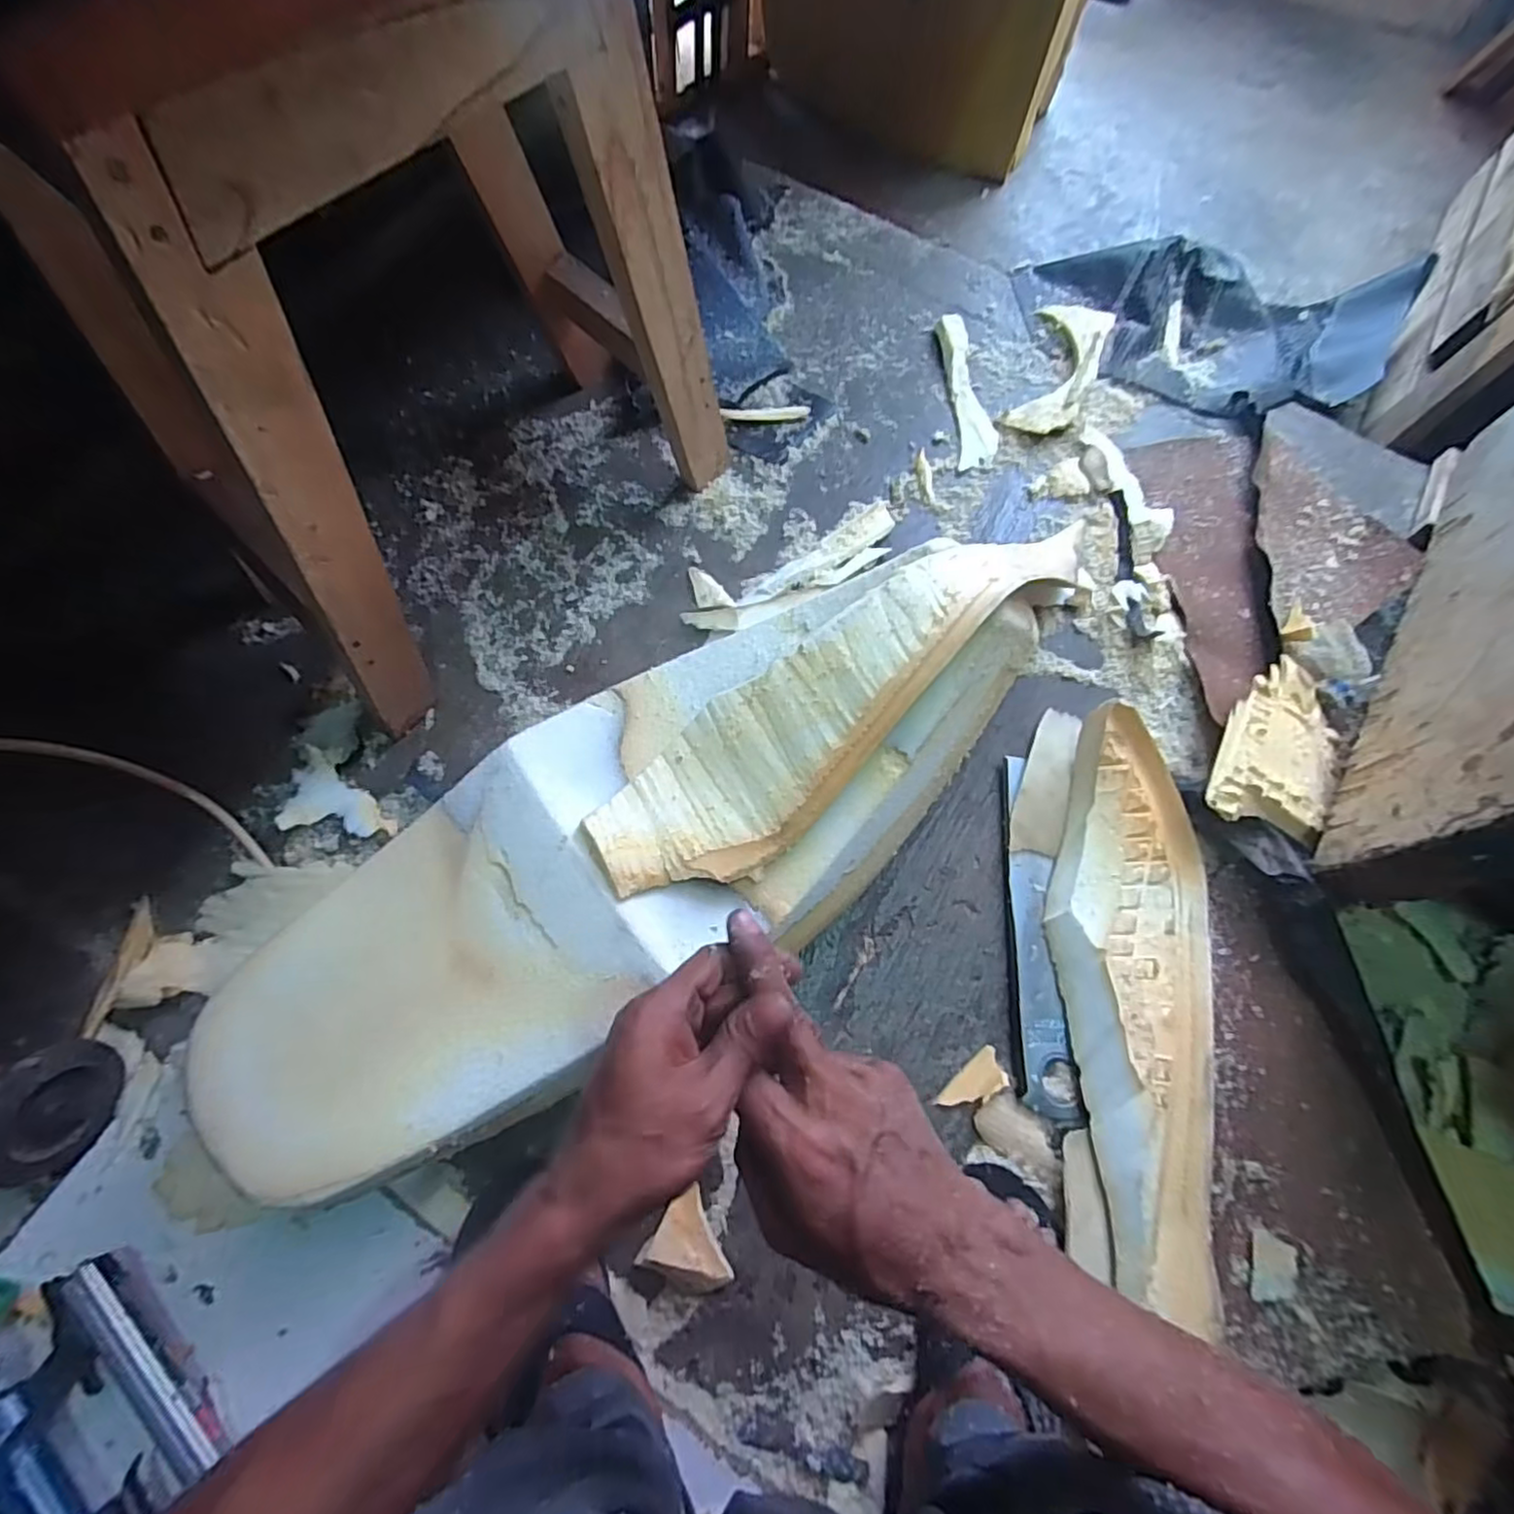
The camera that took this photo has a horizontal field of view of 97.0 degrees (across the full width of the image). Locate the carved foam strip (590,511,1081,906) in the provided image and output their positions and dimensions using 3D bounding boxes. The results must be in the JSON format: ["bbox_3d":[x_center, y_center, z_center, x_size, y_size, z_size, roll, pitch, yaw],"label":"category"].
[{"bbox_3d":[0.055,-0.037,0.498,0.394,0.052,0.107,-39,74,-1],"label":"carved foam strip"}]

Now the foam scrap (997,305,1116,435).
[{"bbox_3d":[0.362,-0.472,0.809,0.087,0.027,0.200,26,71,9],"label":"foam scrap"}]

